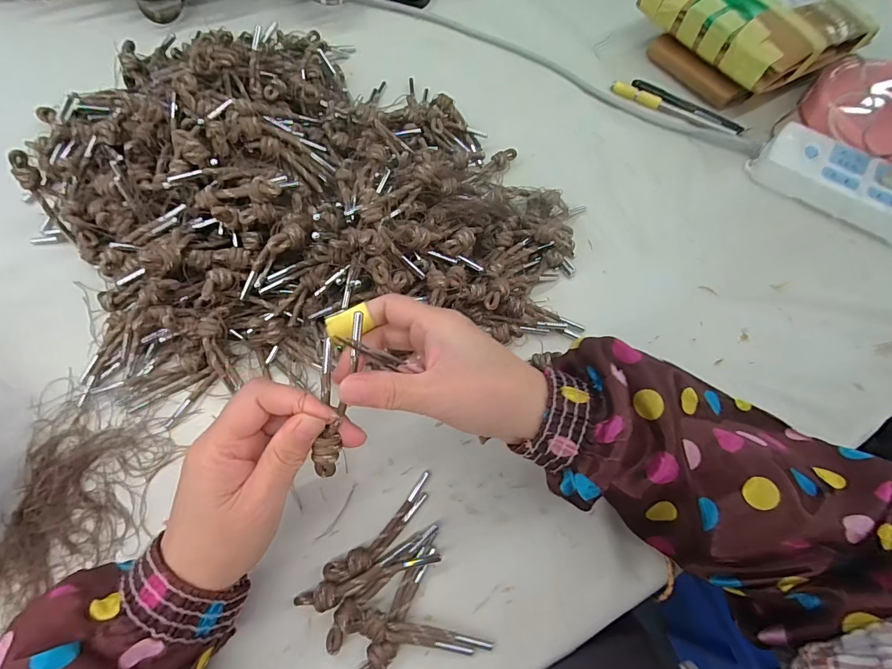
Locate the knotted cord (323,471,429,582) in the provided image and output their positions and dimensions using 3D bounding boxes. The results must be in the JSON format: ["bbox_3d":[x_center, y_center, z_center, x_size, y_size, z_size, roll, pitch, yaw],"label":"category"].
[{"bbox_3d":[-0.040,0.132,0.285,0.089,0.015,0.018,-40,72,-18],"label":"knotted cord"}]

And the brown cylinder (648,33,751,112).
[{"bbox_3d":[0.299,-0.321,0.499,0.035,0.033,0.137,-33,70,-16],"label":"brown cylinder"}]

